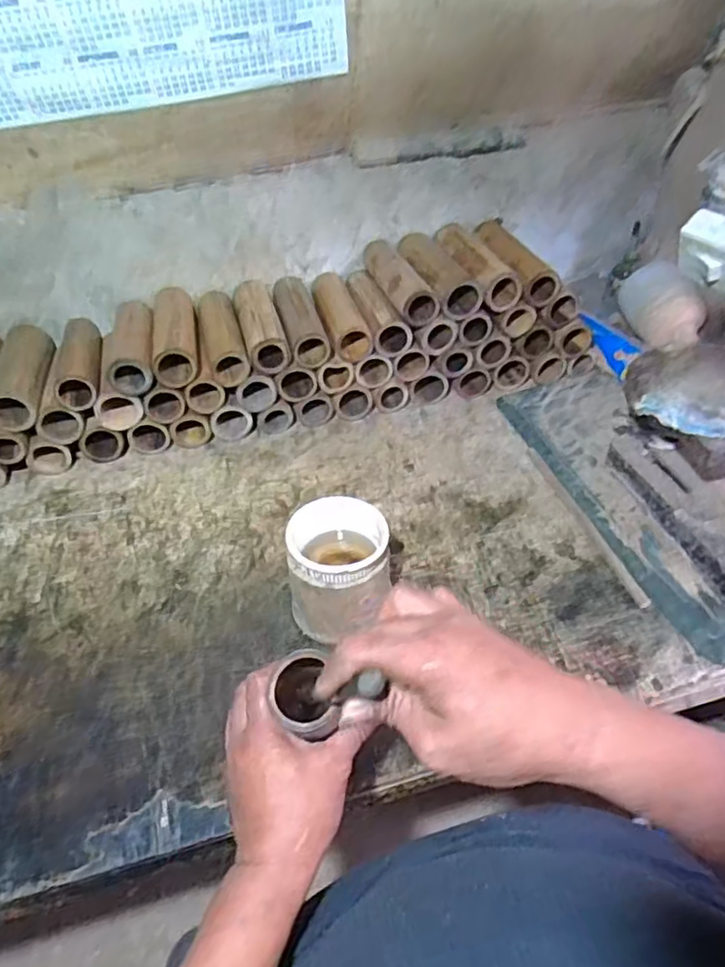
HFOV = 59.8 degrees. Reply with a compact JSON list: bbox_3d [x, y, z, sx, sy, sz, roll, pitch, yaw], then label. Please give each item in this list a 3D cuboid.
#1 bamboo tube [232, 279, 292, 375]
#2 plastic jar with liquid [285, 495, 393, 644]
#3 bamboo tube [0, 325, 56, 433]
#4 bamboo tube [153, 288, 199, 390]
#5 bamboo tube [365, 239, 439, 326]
[{"bbox_3d":[-0.144,-0.222,0.874,0.052,0.052,0.172,-15,46,-10],"label":"bamboo tube"},{"bbox_3d":[-0.022,0.093,0.631,0.098,0.124,0.099,-2,45,2],"label":"plastic jar with liquid"},{"bbox_3d":[-0.446,-0.149,0.834,0.061,0.051,0.186,-12,45,-7],"label":"bamboo tube"},{"bbox_3d":[-0.254,-0.205,0.859,0.055,0.053,0.177,-12,45,-7],"label":"bamboo tube"},{"bbox_3d":[0.047,-0.285,0.885,0.053,0.058,0.181,-15,46,-10],"label":"bamboo tube"}]

